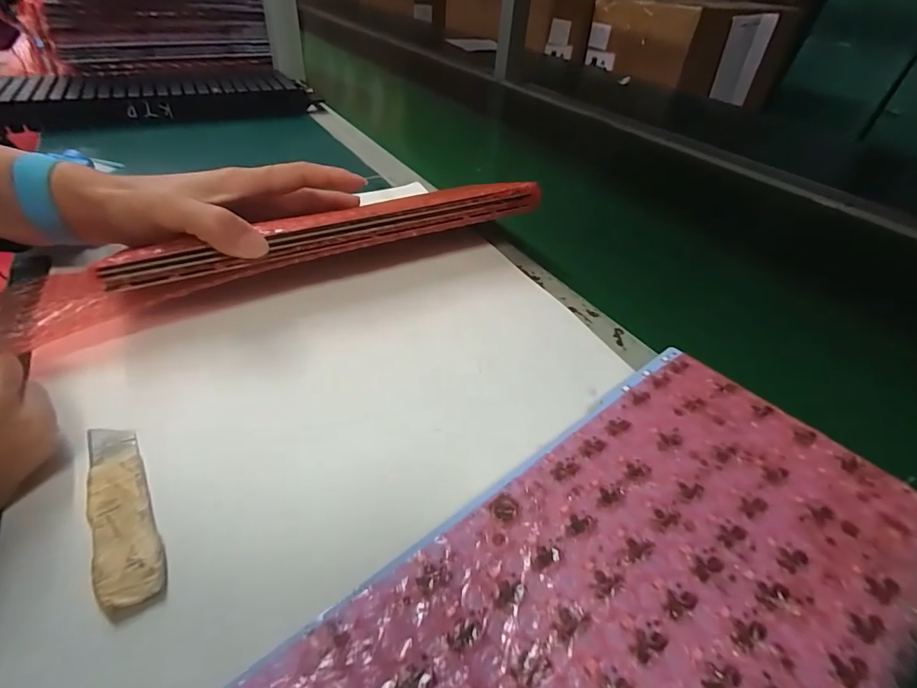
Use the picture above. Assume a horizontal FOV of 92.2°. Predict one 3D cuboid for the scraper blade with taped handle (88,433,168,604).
[{"bbox_3d":[-0.136,0.063,0.177,0.020,0.004,0.088,-24,49,-28],"label":"scraper blade with taped handle"}]

